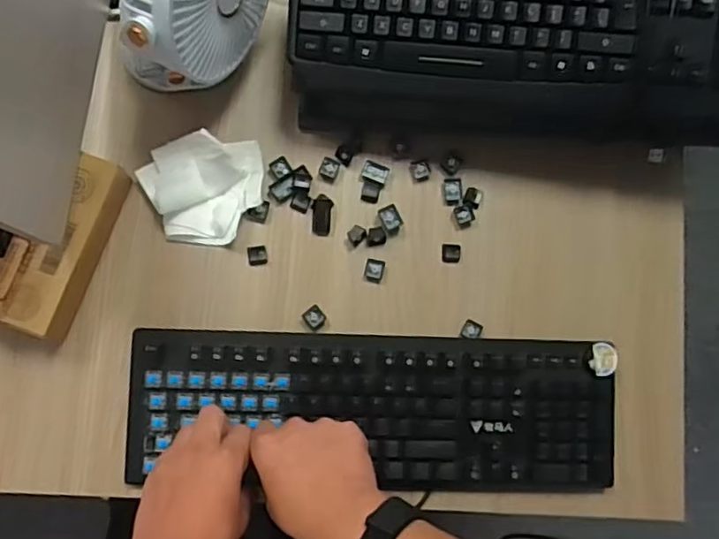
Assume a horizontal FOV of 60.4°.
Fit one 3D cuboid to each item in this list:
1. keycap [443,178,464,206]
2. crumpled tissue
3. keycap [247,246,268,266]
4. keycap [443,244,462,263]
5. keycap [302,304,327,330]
[{"bbox_3d":[0.096,-0.079,0.629,0.019,0.004,0.027,-3,84,-6],"label":"keycap"},{"bbox_3d":[-0.148,-0.078,0.581,0.108,0.044,0.100,6,83,-5],"label":"crumpled tissue"},{"bbox_3d":[-0.099,-0.014,0.600,0.019,0.004,0.019,1,83,-6],"label":"keycap"},{"bbox_3d":[0.093,-0.016,0.622,0.019,0.007,0.018,4,83,-5],"label":"keycap"},{"bbox_3d":[-0.043,0.047,0.596,0.019,0.004,0.021,-39,89,-9],"label":"keycap"}]

